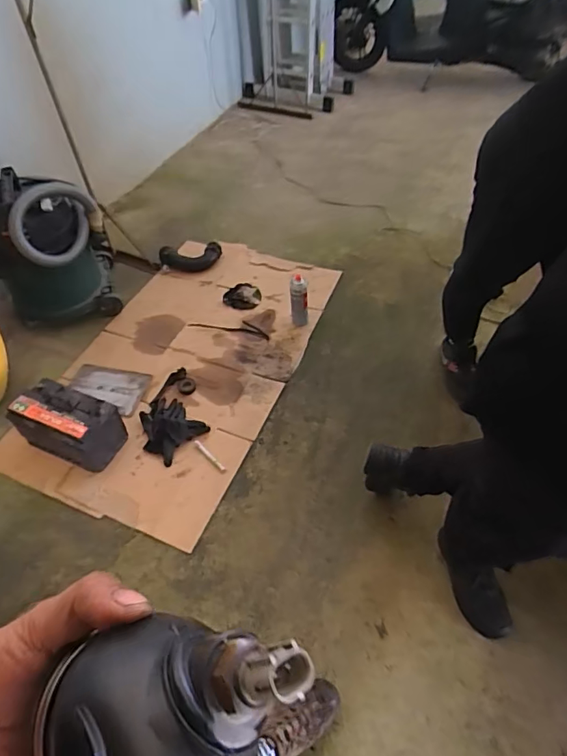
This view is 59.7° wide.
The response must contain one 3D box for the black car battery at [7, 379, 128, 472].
[{"bbox_3d":[-0.656,0.153,1.546,0.342,0.188,0.171,16,53,16],"label":"black car battery"}]

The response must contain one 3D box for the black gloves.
[{"bbox_3d":[-0.387,0.163,1.634,0.211,0.043,0.192,31,58,26],"label":"black gloves"}]

